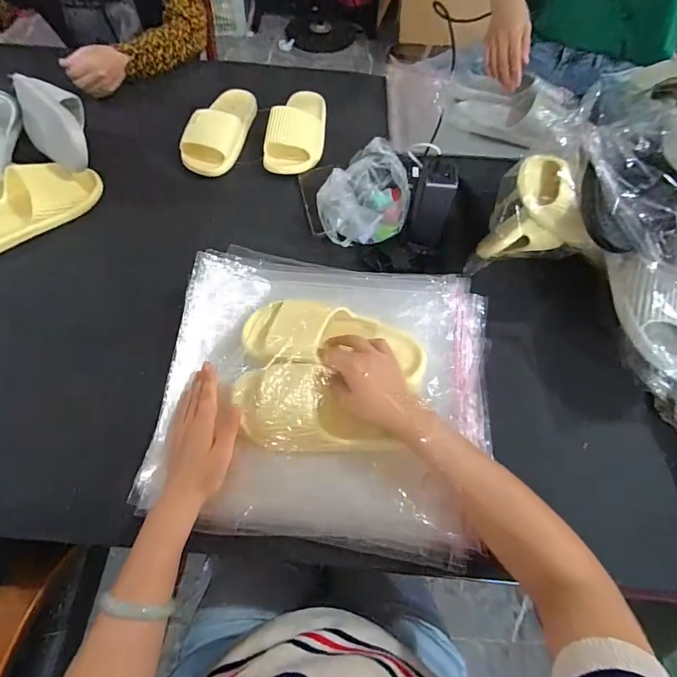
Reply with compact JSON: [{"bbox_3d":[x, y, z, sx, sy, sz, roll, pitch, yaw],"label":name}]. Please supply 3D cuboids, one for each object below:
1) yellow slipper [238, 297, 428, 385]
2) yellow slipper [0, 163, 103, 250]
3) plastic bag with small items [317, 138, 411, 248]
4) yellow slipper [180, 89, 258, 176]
[{"bbox_3d":[-0.004,0.001,0.509,0.236,0.055,0.093,9,61,-1],"label":"yellow slipper"},{"bbox_3d":[-0.502,-0.214,0.627,0.235,0.064,0.087,-40,70,-21],"label":"yellow slipper"},{"bbox_3d":[0.036,-0.233,0.639,0.145,0.088,0.144,-12,62,-9],"label":"plastic bag with small items"},{"bbox_3d":[-0.226,-0.406,0.755,0.102,0.058,0.214,9,61,2],"label":"yellow slipper"}]

